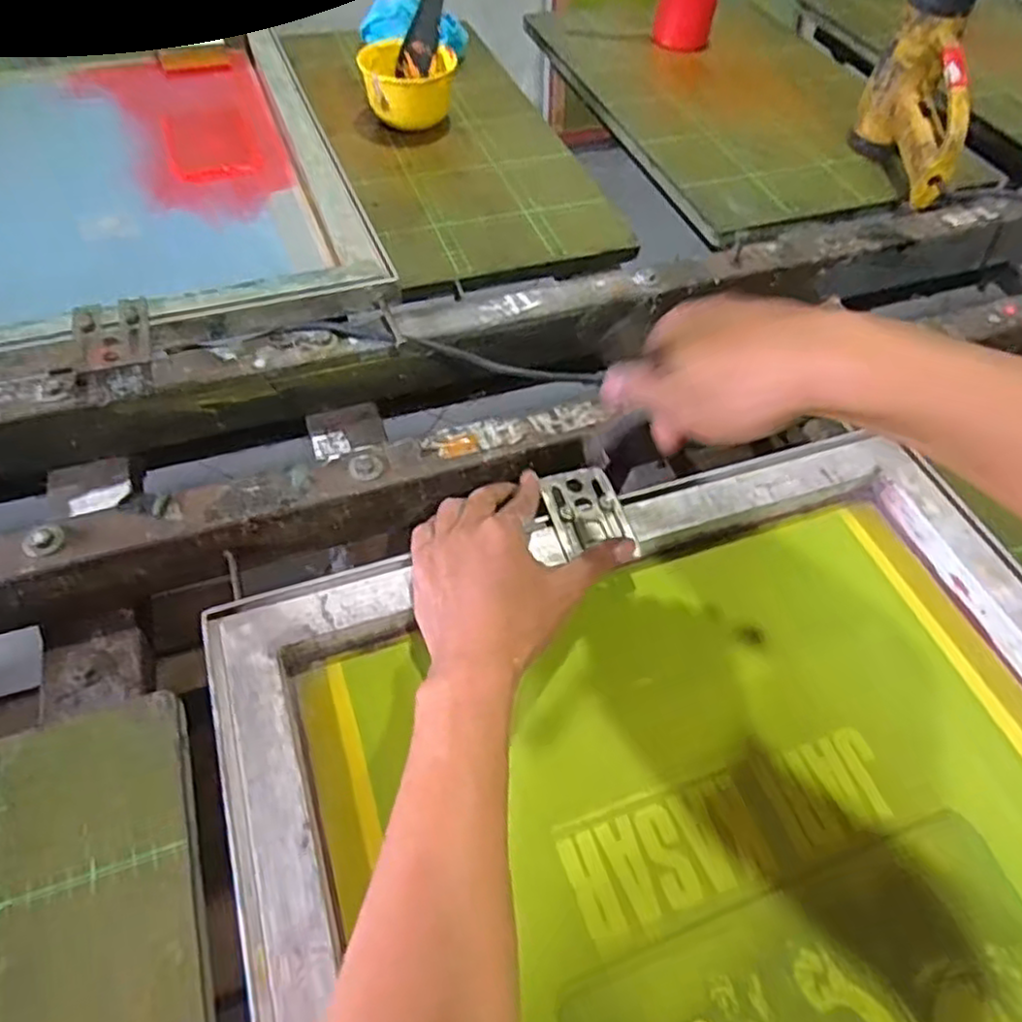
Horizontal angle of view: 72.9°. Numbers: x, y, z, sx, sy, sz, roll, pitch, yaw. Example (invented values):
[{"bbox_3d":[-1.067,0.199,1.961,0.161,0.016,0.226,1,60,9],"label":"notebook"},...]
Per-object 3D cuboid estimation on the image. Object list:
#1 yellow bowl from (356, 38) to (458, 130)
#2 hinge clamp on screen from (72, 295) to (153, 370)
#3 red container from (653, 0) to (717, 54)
[{"bbox_3d":[-0.121,-0.500,0.821,0.108,0.068,0.097,8,54,3],"label":"yellow bowl"},{"bbox_3d":[-0.293,-0.126,0.516,0.050,0.022,0.072,-17,57,-15],"label":"hinge clamp on screen"},{"bbox_3d":[0.254,-0.729,0.995,0.081,0.107,0.069,12,54,5],"label":"red container"}]

